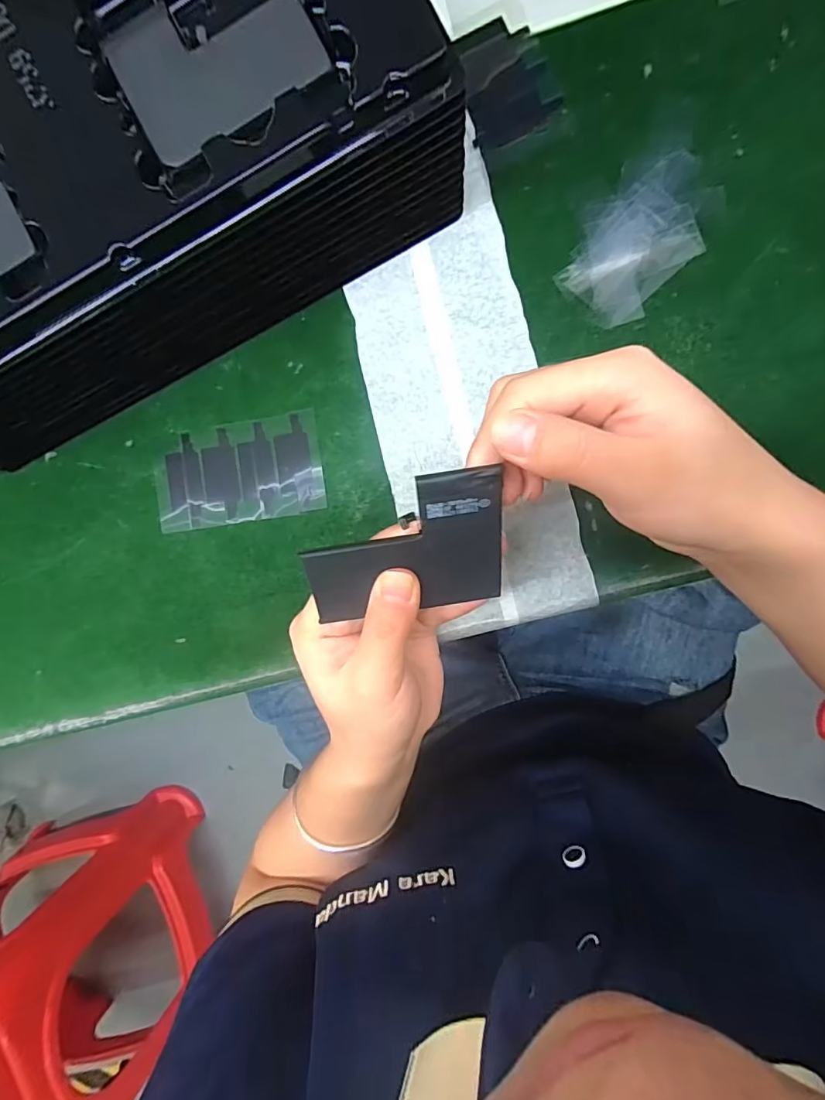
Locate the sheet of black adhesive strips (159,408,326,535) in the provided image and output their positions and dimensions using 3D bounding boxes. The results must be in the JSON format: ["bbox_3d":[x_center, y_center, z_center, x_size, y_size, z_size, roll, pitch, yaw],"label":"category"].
[{"bbox_3d":[-0.097,-0.043,0.281,0.093,0.004,0.054,-9,91,5],"label":"sheet of black adhesive strips"}]

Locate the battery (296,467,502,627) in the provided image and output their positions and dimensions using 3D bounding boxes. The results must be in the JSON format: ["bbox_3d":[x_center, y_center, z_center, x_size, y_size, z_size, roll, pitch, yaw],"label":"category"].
[{"bbox_3d":[-0.003,-0.001,0.195,0.076,0.007,0.059,-8,124,-3],"label":"battery"}]

